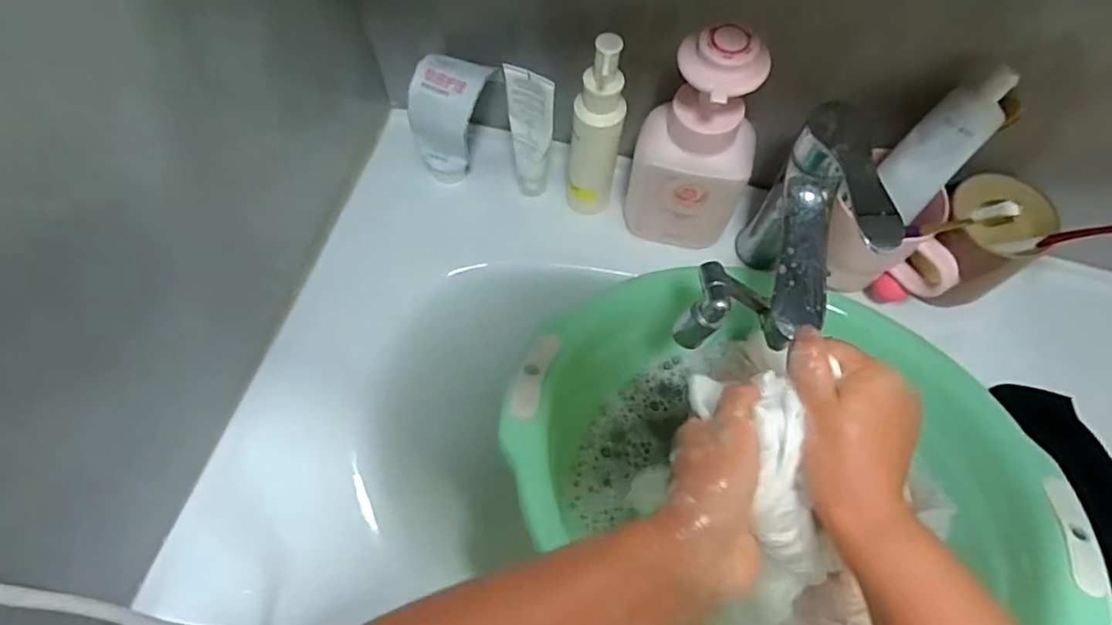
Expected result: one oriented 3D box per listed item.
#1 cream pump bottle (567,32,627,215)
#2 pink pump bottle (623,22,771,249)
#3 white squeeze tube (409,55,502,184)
[{"bbox_3d":[0.033,-0.146,0.503,0.039,0.178,0.032,15,65,5],"label":"cream pump bottle"},{"bbox_3d":[0.111,-0.128,0.475,0.091,0.194,0.054,12,64,3],"label":"pink pump bottle"},{"bbox_3d":[-0.095,-0.175,0.560,0.059,0.109,0.068,21,65,8],"label":"white squeeze tube"}]

